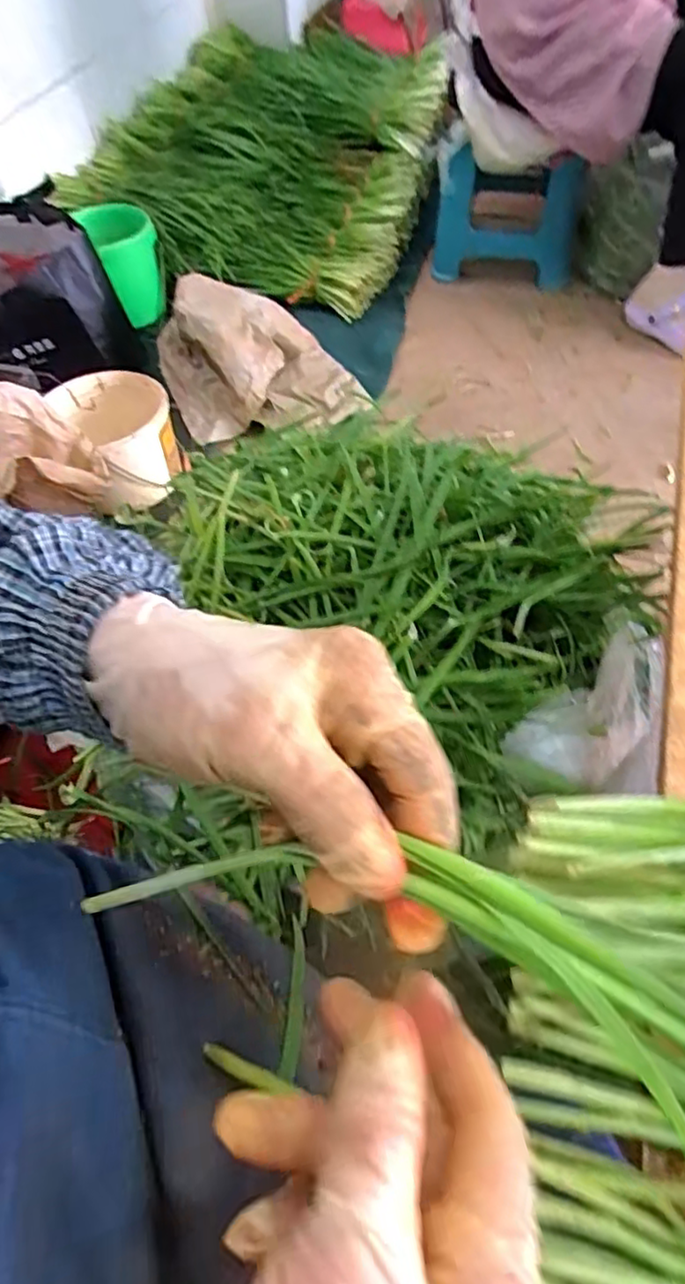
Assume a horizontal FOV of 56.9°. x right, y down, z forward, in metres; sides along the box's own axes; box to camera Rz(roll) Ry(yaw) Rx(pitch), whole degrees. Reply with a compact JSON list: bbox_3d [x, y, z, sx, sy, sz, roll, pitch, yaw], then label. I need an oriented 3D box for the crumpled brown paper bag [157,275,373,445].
[{"bbox_3d":[-0.164,-0.516,1.161,0.374,0.208,0.164,0,58,3],"label":"crumpled brown paper bag"}]

